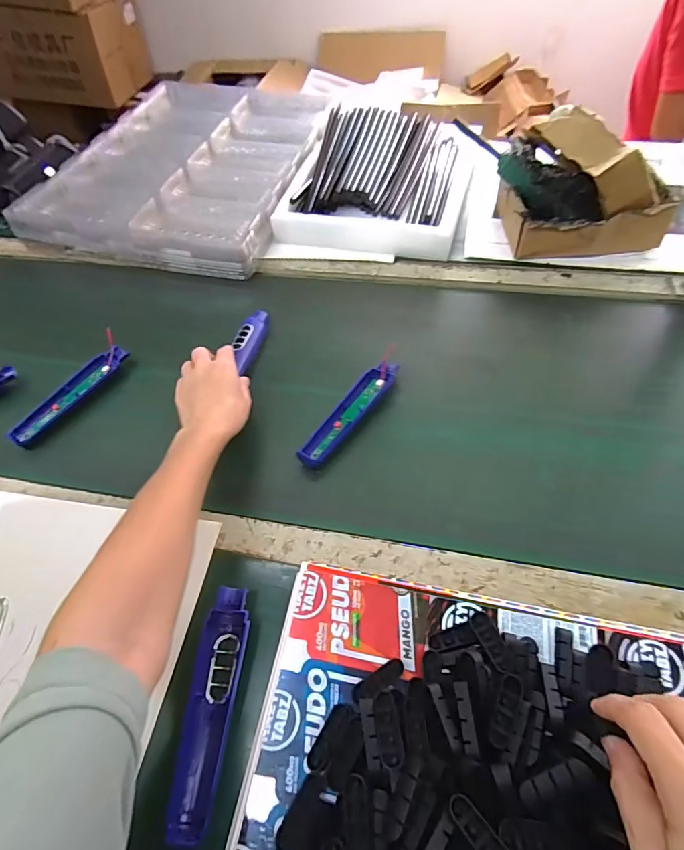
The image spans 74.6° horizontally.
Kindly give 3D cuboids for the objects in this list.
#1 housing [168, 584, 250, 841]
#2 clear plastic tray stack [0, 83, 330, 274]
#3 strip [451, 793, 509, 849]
[{"bbox_3d":[-0.106,0.225,0.366,0.040,0.023,0.172,2,54,8],"label":"housing"},{"bbox_3d":[-0.280,-0.512,0.879,0.454,0.074,0.594,10,55,13],"label":"clear plastic tray stack"},{"bbox_3d":[0.085,0.251,0.272,0.016,0.008,0.047,-33,43,-18],"label":"strip"}]

